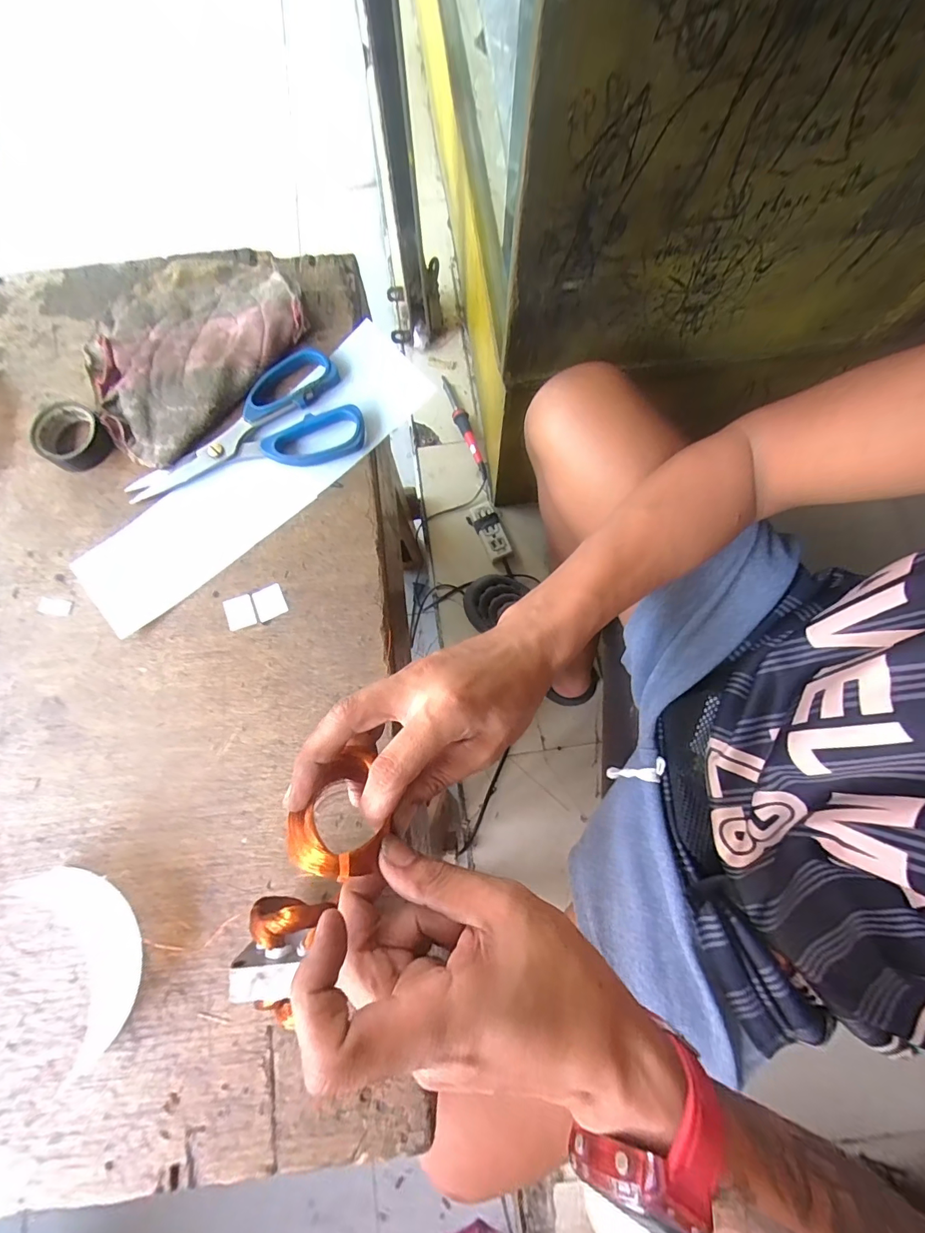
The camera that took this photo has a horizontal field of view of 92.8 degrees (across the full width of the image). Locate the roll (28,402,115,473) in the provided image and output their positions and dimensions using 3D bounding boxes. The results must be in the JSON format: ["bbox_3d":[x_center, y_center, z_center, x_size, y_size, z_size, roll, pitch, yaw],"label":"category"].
[{"bbox_3d":[-0.293,-0.137,0.330,0.046,0.017,0.052,-39,81,-7],"label":"roll"}]

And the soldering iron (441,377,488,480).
[{"bbox_3d":[0.003,-0.378,0.862,0.027,0.033,0.242,-20,79,-3],"label":"soldering iron"}]

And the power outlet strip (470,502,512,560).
[{"bbox_3d":[0.051,-0.160,0.818,0.046,0.023,0.114,-19,79,-3],"label":"power outlet strip"}]

